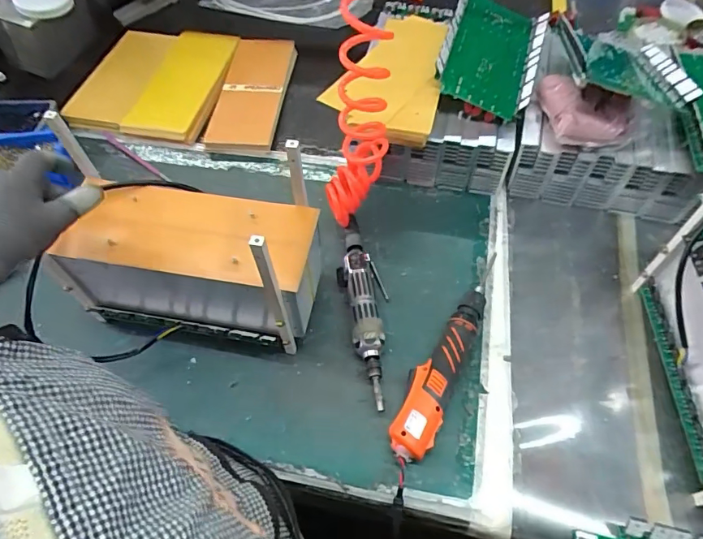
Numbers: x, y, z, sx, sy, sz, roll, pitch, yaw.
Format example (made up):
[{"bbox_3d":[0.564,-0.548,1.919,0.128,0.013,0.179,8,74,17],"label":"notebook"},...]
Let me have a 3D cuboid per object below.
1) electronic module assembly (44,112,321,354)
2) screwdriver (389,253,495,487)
[{"bbox_3d":[-0.194,-0.032,0.547,0.288,0.201,0.143,5,59,5],"label":"electronic module assembly"},{"bbox_3d":[0.117,0.107,0.587,0.054,0.040,0.324,22,62,14],"label":"screwdriver"}]

